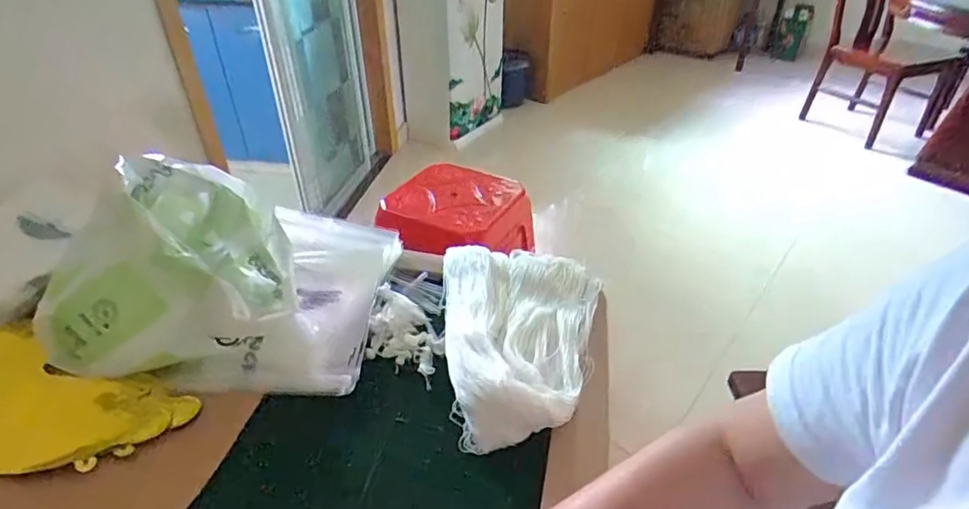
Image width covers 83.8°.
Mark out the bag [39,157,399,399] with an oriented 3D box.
[{"bbox_3d":[-0.292,-0.009,0.631,0.329,0.164,0.280,2,36,4],"label":"bag"}]

